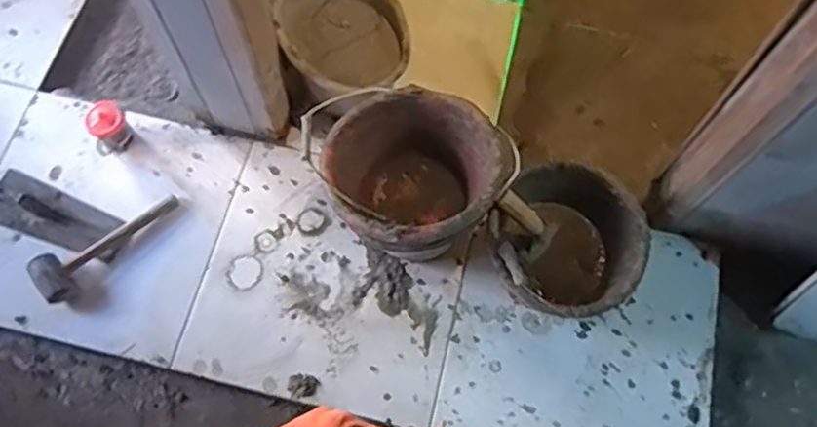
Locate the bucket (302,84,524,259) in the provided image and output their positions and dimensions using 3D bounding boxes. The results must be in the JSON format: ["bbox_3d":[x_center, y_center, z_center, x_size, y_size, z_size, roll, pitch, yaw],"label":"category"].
[{"bbox_3d":[0.009,-0.045,1.239,0.285,0.293,0.281,0,68,-1],"label":"bucket"}]

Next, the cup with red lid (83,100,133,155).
[{"bbox_3d":[-0.627,-0.178,1.394,0.074,0.093,0.081,0,70,-1],"label":"cup with red lid"}]

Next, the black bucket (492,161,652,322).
[{"bbox_3d":[0.285,0.069,1.228,0.243,0.209,0.256,0,70,-1],"label":"black bucket"}]

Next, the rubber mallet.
[{"bbox_3d":[-0.591,0.057,1.311,0.300,0.061,0.092,-35,74,-13],"label":"rubber mallet"}]

